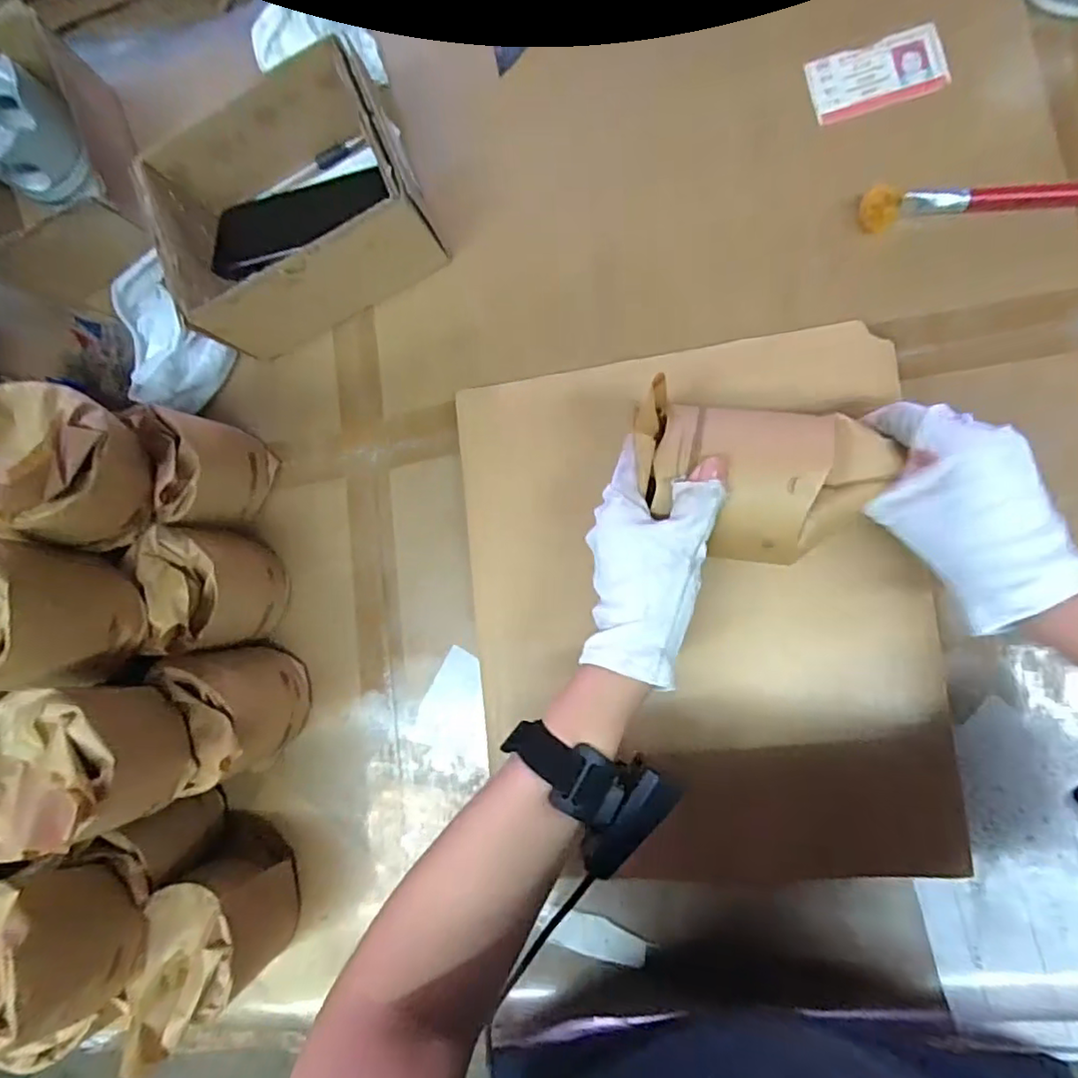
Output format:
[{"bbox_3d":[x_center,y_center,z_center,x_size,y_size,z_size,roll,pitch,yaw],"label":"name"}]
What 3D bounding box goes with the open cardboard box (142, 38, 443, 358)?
[{"bbox_3d":[-0.195,-0.263,0.491,0.197,0.092,0.162,-25,81,9],"label":"open cardboard box"}]

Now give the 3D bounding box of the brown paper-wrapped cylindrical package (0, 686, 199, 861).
[{"bbox_3d":[-0.272,0.135,0.372,0.085,0.110,0.095,-1,87,12],"label":"brown paper-wrapped cylindrical package"}]

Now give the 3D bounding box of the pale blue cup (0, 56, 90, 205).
[{"bbox_3d":[-0.460,-0.359,0.543,0.096,0.069,0.086,36,94,11],"label":"pale blue cup"}]

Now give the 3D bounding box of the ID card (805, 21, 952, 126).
[{"bbox_3d":[0.250,-0.343,0.454,0.091,0.005,0.055,-11,81,10],"label":"ID card"}]

